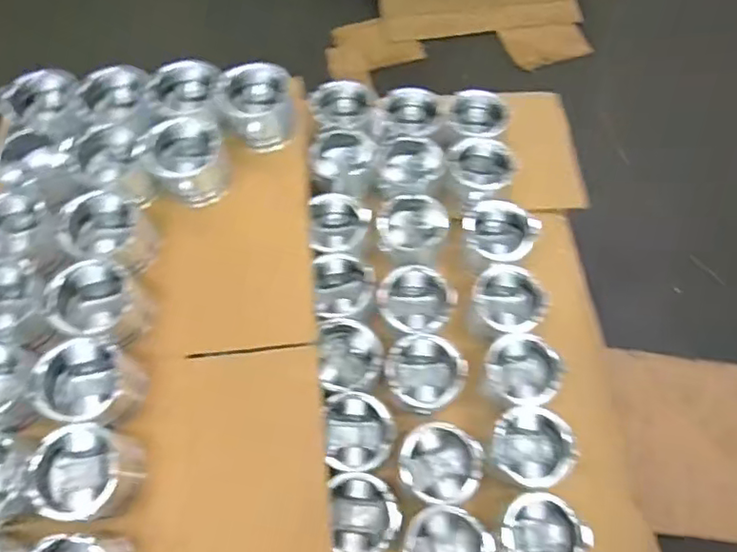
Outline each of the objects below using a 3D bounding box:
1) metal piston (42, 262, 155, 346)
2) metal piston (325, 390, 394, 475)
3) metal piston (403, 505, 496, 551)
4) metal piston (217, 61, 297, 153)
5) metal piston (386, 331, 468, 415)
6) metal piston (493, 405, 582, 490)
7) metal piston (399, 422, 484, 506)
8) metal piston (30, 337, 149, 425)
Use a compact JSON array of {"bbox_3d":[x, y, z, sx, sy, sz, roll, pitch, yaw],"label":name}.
[{"bbox_3d":[-0.312,0.035,0.697,0.091,0.076,0.090,0,70,0],"label":"metal piston"},{"bbox_3d":[-0.011,0.196,0.732,0.081,0.062,0.091,1,67,0],"label":"metal piston"},{"bbox_3d":[0.089,0.314,0.679,0.094,0.073,0.086,0,67,-1],"label":"metal piston"},{"bbox_3d":[-0.149,-0.233,0.814,0.096,0.092,0.092,0,67,-1],"label":"metal piston"},{"bbox_3d":[0.069,0.127,0.762,0.087,0.079,0.095,0,67,-1],"label":"metal piston"},{"bbox_3d":[0.197,0.212,0.729,0.088,0.072,0.093,0,67,-1],"label":"metal piston"},{"bbox_3d":[0.084,0.227,0.711,0.093,0.086,0.086,0,67,-1],"label":"metal piston"},{"bbox_3d":[-0.308,0.121,0.663,0.092,0.085,0.088,0,67,-1],"label":"metal piston"}]

